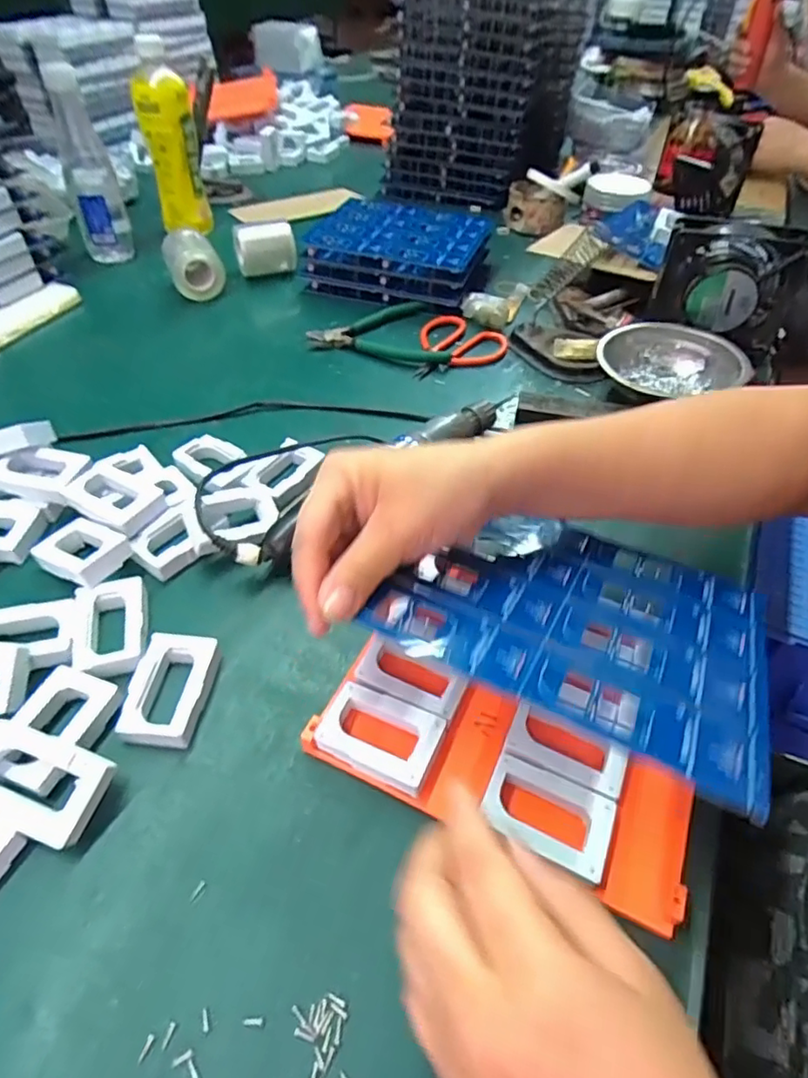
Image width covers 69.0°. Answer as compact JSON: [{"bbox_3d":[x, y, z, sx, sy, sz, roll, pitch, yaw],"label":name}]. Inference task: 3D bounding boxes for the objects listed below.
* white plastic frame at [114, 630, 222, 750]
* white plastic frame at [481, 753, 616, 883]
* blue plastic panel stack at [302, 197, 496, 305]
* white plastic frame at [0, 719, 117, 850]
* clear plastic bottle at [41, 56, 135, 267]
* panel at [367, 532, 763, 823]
[{"bbox_3d":[-0.129,0.084,0.329,0.041,0.019,0.061,5,46,3],"label":"white plastic frame"},{"bbox_3d":[0.069,0.133,0.284,0.058,0.012,0.039,21,49,17],"label":"white plastic frame"},{"bbox_3d":[-0.003,-0.347,0.711,0.191,0.058,0.161,14,47,11],"label":"blue plastic panel stack"},{"bbox_3d":[-0.177,0.115,0.281,0.062,0.015,0.040,24,61,0],"label":"white plastic frame"},{"bbox_3d":[-0.367,-0.425,0.683,0.057,0.193,0.049,-19,50,-19],"label":"clear plastic bottle"},{"bbox_3d":[0.089,0.036,0.296,0.168,0.006,0.158,22,34,19],"label":"panel"}]

